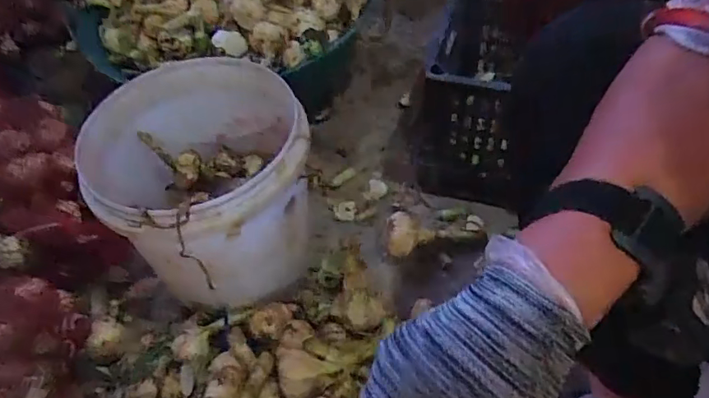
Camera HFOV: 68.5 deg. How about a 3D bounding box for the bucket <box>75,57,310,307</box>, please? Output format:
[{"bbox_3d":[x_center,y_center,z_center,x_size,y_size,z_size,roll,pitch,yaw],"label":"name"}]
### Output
[{"bbox_3d":[-0.193,-0.034,0.684,0.252,0.201,0.303,-26,52,-16],"label":"bucket"}]

